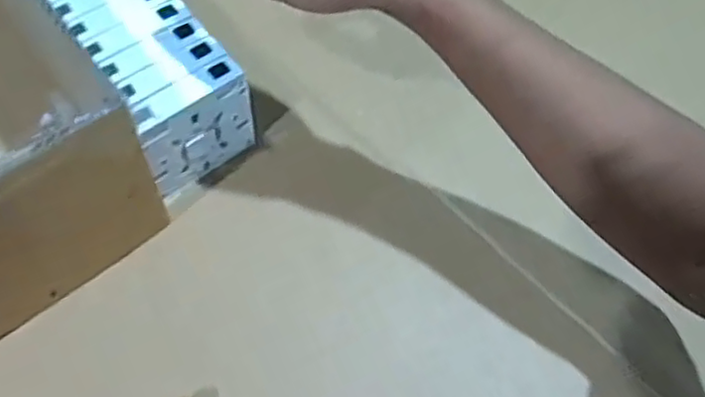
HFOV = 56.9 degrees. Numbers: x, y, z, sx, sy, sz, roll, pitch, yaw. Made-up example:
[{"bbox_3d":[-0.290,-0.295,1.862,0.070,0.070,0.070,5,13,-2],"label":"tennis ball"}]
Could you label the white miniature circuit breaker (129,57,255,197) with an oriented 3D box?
[{"bbox_3d":[-0.109,-0.049,0.461,0.084,0.085,0.021,-34,67,-20],"label":"white miniature circuit breaker"}]

